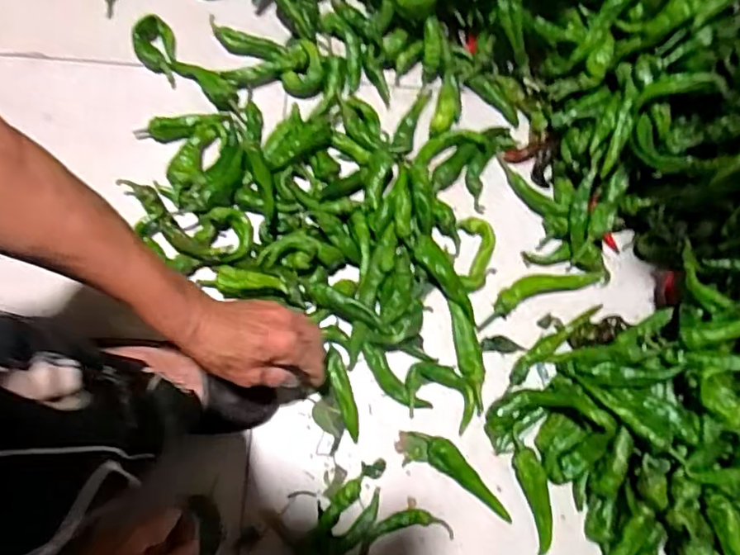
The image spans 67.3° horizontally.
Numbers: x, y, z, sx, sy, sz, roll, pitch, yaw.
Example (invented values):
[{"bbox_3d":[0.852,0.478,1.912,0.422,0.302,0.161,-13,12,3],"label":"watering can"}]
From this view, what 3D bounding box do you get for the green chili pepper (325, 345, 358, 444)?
[{"bbox_3d":[-0.029,0.122,0.584,0.020,0.015,0.098,-16,88,-4],"label":"green chili pepper"}]

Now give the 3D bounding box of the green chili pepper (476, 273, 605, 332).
[{"bbox_3d":[0.190,0.014,0.624,0.154,0.024,0.034,-20,79,-5],"label":"green chili pepper"}]

